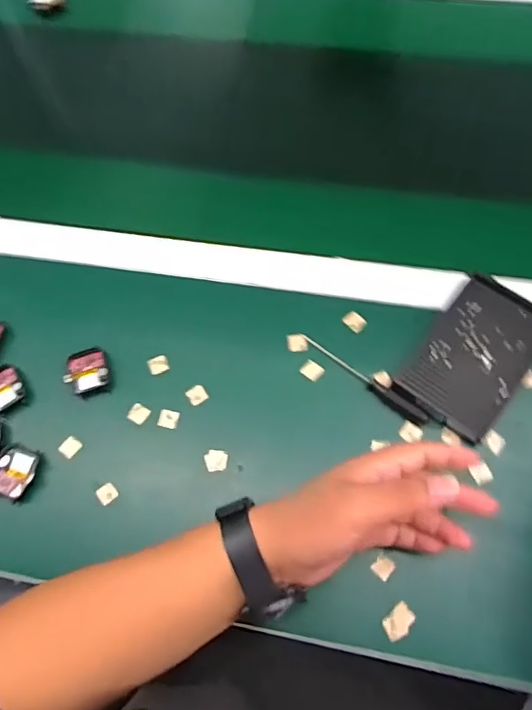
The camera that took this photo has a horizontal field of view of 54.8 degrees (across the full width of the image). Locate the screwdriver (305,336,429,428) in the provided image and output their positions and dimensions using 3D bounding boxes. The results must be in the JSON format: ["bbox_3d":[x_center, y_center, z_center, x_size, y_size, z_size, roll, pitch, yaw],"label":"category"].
[{"bbox_3d":[0.087,0.022,0.463,0.132,0.012,0.010,36,75,16],"label":"screwdriver"}]

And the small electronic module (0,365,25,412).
[{"bbox_3d":[-0.250,0.032,0.481,0.037,0.008,0.041,-28,69,-7],"label":"small electronic module"}]

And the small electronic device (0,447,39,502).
[{"bbox_3d":[-0.222,0.105,0.455,0.034,0.006,0.042,12,70,9],"label":"small electronic device"}]

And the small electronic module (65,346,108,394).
[{"bbox_3d":[-0.169,0.014,0.484,0.038,0.012,0.043,-21,69,-4],"label":"small electronic module"}]

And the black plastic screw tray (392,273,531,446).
[{"bbox_3d":[0.187,-0.001,0.456,0.087,0.014,0.142,36,75,16],"label":"black plastic screw tray"}]

